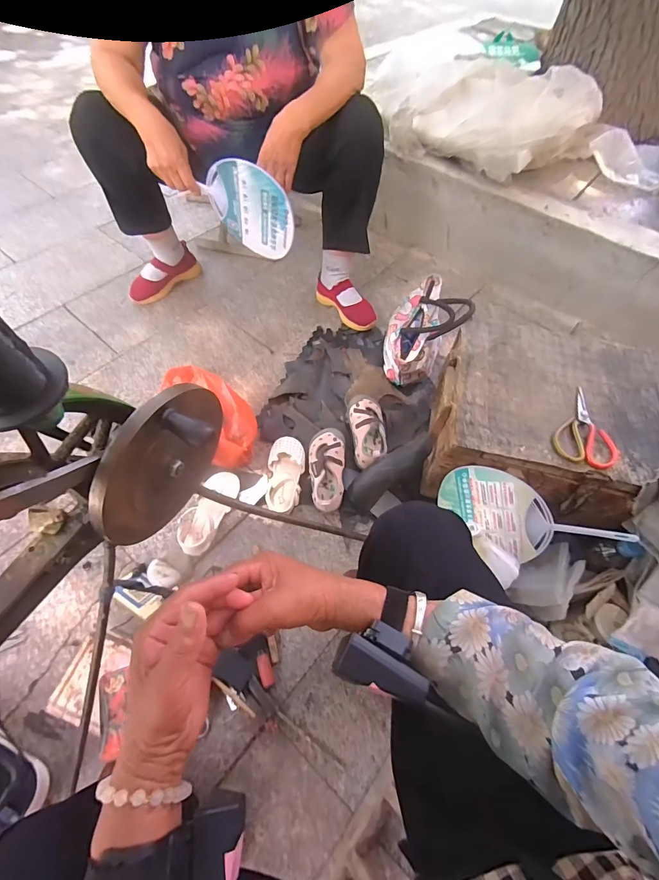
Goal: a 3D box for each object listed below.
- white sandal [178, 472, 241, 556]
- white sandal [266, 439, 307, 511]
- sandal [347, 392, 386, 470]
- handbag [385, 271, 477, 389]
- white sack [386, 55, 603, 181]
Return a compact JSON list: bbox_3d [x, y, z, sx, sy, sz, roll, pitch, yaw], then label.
[{"bbox_3d":[-0.245,0.145,0.787,0.080,0.049,0.177,24,59,10],"label":"white sandal"},{"bbox_3d":[-0.094,0.081,0.843,0.079,0.055,0.171,2,58,-4],"label":"white sandal"},{"bbox_3d":[0.085,-0.022,0.855,0.076,0.050,0.173,-2,59,-6],"label":"sandal"},{"bbox_3d":[0.222,-0.243,0.938,0.160,0.210,0.216,19,59,7],"label":"handbag"},{"bbox_3d":[0.433,-0.895,1.058,0.485,0.191,0.283,39,63,18],"label":"white sack"}]

